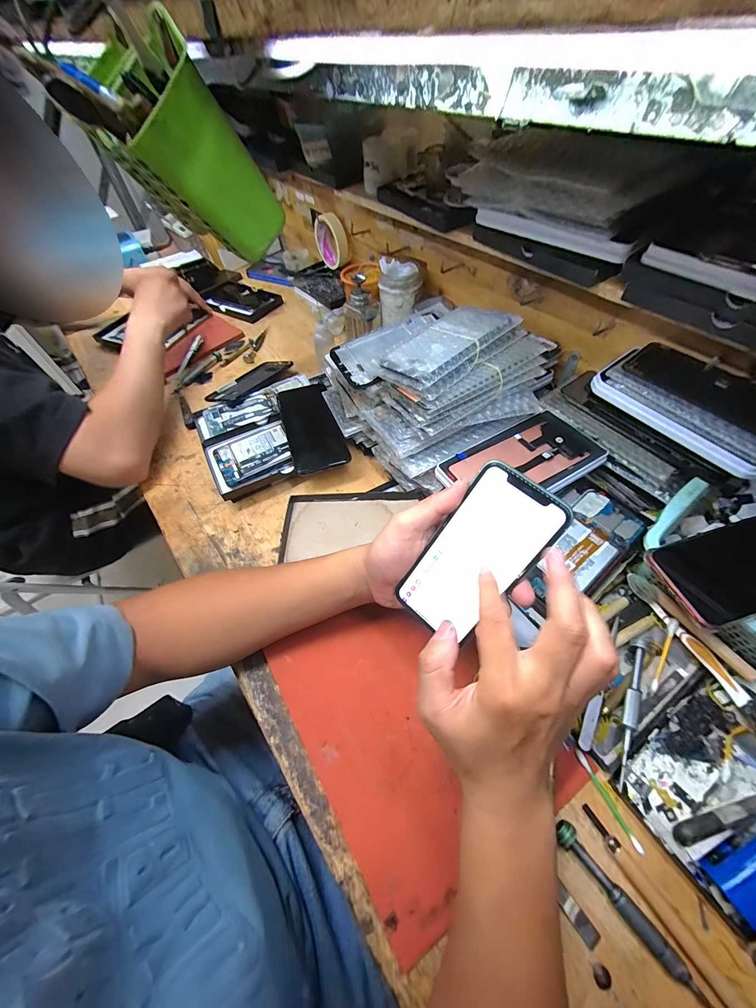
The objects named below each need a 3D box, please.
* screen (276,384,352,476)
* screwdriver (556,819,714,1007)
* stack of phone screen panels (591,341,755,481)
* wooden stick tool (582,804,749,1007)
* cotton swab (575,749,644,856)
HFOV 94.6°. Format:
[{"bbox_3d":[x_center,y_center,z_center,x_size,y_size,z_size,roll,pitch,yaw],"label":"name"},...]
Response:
[{"bbox_3d":[-0.096,-0.111,0.499,0.073,0.016,0.151,-22,64,-1],"label":"screen"},{"bbox_3d":[0.181,0.293,0.246,0.016,0.011,0.125,-34,61,-17],"label":"screwdriver"},{"bbox_3d":[0.325,-0.102,0.354,0.087,0.035,0.178,-35,61,-18],"label":"stack of phone screen panels"},{"bbox_3d":[0.204,0.291,0.249,0.013,0.009,0.127,-30,60,-15],"label":"wooden stick tool"},{"bbox_3d":[0.188,0.242,0.288,0.006,0.006,0.072,-23,58,-11],"label":"cotton swab"}]

